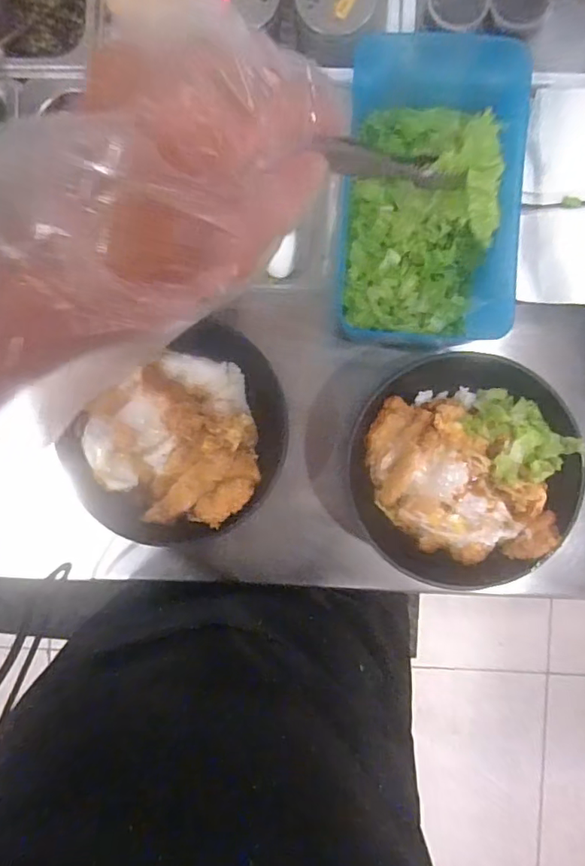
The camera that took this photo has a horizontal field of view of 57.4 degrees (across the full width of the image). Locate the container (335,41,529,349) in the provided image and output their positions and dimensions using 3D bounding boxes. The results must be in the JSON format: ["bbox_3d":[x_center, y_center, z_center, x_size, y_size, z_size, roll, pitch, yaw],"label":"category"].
[{"bbox_3d":[0.102,-0.190,0.417,0.135,0.081,0.236,5,91,1],"label":"container"}]

